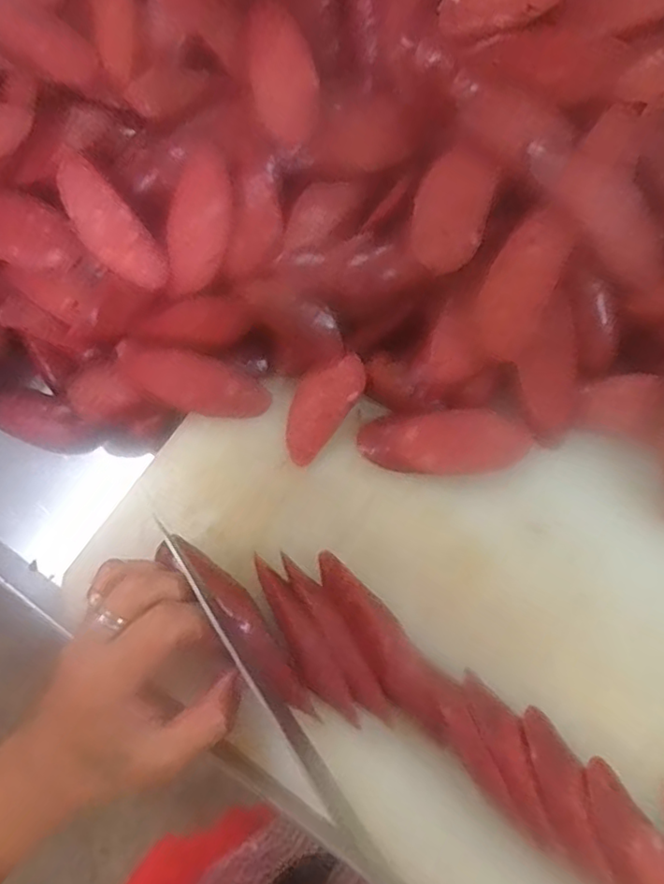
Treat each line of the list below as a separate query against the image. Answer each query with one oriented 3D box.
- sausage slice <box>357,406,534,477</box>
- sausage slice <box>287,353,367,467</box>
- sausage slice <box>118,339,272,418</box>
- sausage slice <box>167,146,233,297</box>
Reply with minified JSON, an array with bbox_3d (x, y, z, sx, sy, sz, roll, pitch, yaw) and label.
[{"bbox_3d":[0.067,0.000,0.369,0.097,0.016,0.037,-5,70,4],"label":"sausage slice"},{"bbox_3d":[-0.007,-0.022,0.379,0.034,0.006,0.071,35,99,13],"label":"sausage slice"},{"bbox_3d":[-0.087,-0.038,0.391,0.094,0.013,0.035,19,110,-4],"label":"sausage slice"},{"bbox_3d":[-0.079,-0.128,0.369,0.034,0.006,0.083,21,108,9],"label":"sausage slice"}]

